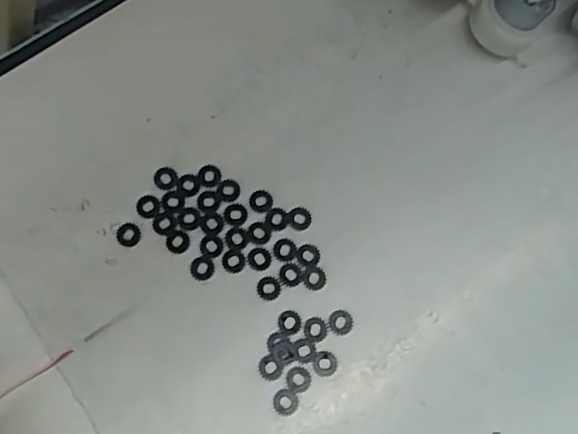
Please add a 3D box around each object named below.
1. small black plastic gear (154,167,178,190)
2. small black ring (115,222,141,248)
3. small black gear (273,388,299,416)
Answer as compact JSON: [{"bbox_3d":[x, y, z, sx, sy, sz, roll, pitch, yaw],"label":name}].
[{"bbox_3d":[-0.056,-0.018,0.260,0.010,0.004,0.011,0,77,0],"label":"small black plastic gear"},{"bbox_3d":[-0.072,0.008,0.254,0.011,0.004,0.011,0,77,0],"label":"small black ring"},{"bbox_3d":[-0.001,0.077,0.239,0.010,0.004,0.011,0,77,0],"label":"small black gear"}]

